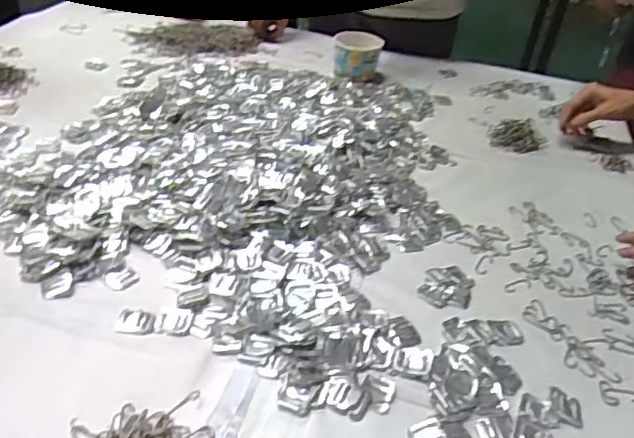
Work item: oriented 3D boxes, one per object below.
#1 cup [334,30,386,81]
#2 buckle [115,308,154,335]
[{"bbox_3d":[0.078,-0.319,1.169,0.094,0.075,0.106,10,34,6],"label":"cup"},{"bbox_3d":[-0.180,0.102,0.596,0.035,0.004,0.031,5,34,-3],"label":"buckle"}]

